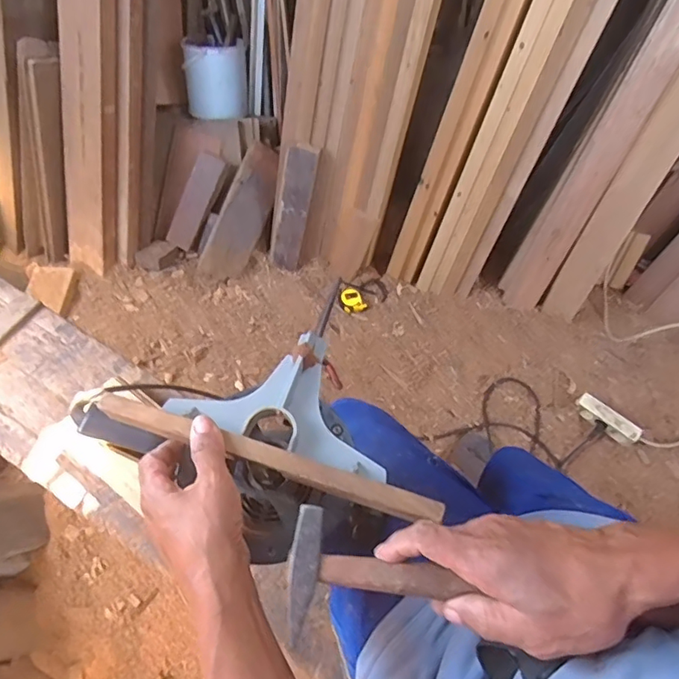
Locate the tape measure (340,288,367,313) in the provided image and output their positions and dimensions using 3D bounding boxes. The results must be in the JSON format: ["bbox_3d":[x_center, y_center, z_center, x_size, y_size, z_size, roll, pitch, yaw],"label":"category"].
[{"bbox_3d":[0.037,-0.114,1.473,0.065,0.028,0.070,-17,63,-13],"label":"tape measure"}]

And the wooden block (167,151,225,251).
[{"bbox_3d":[-0.402,-0.383,1.445,0.085,0.018,0.271,28,107,0],"label":"wooden block"}]

